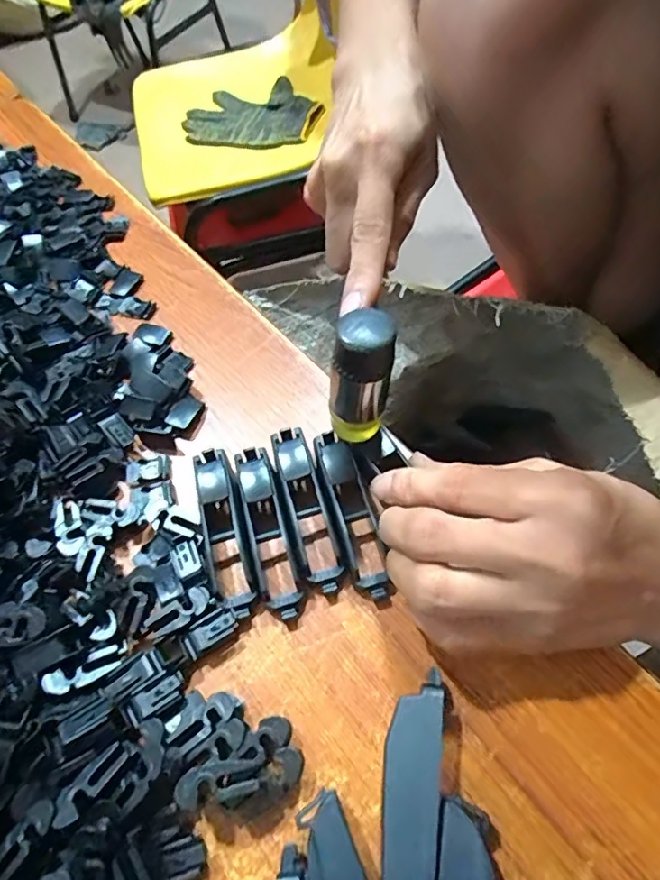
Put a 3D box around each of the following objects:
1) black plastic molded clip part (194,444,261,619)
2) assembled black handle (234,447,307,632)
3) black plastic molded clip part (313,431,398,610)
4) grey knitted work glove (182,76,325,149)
[{"bbox_3d":[-0.045,0.038,0.225,0.019,0.017,0.071,-14,60,-4],"label":"black plastic molded clip part"},{"bbox_3d":[-0.026,0.038,0.223,0.018,0.020,0.076,-15,61,-5],"label":"assembled black handle"},{"bbox_3d":[0.011,0.030,0.224,0.018,0.021,0.077,-17,61,-6],"label":"black plastic molded clip part"},{"bbox_3d":[-0.112,-0.469,0.756,0.191,0.024,0.149,-6,60,1],"label":"grey knitted work glove"}]

